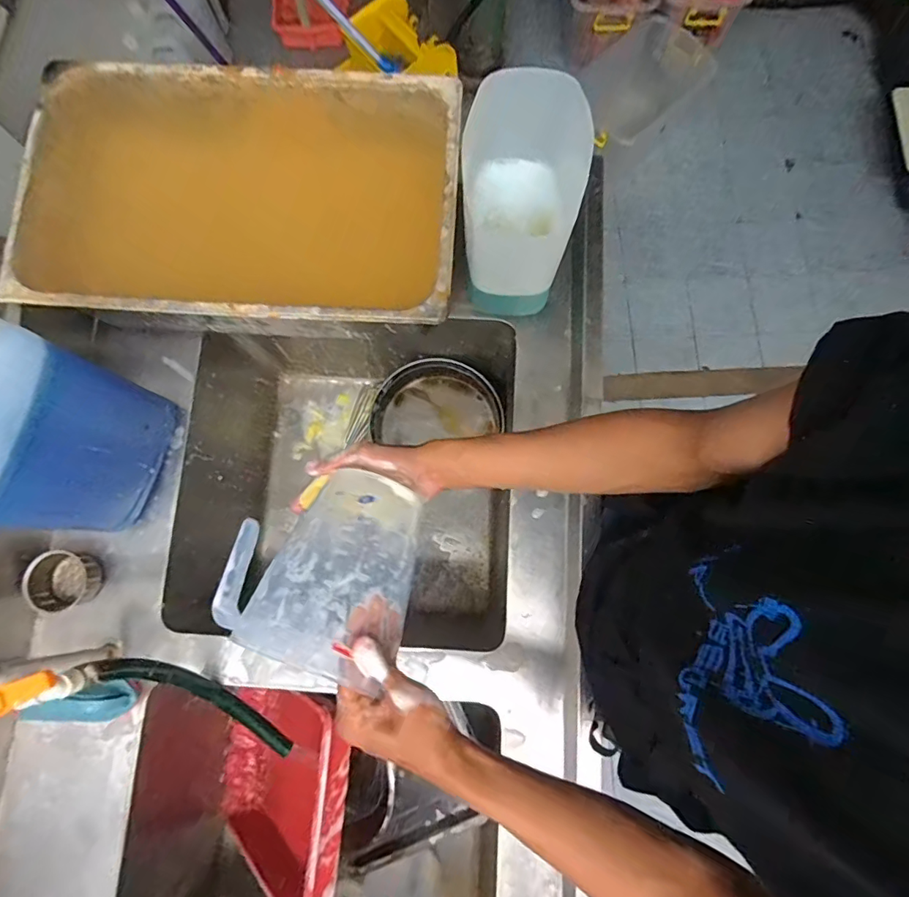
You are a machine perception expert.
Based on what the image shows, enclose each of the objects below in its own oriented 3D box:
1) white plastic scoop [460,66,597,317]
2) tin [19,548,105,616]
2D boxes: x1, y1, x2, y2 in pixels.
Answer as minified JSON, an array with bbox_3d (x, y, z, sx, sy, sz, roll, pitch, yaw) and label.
[{"bbox_3d":[0.076,-0.292,0.602,0.146,0.205,0.166,11,80,2],"label":"white plastic scoop"},{"bbox_3d":[-0.491,0.167,0.620,0.077,0.047,0.073,0,80,0],"label":"tin"}]

